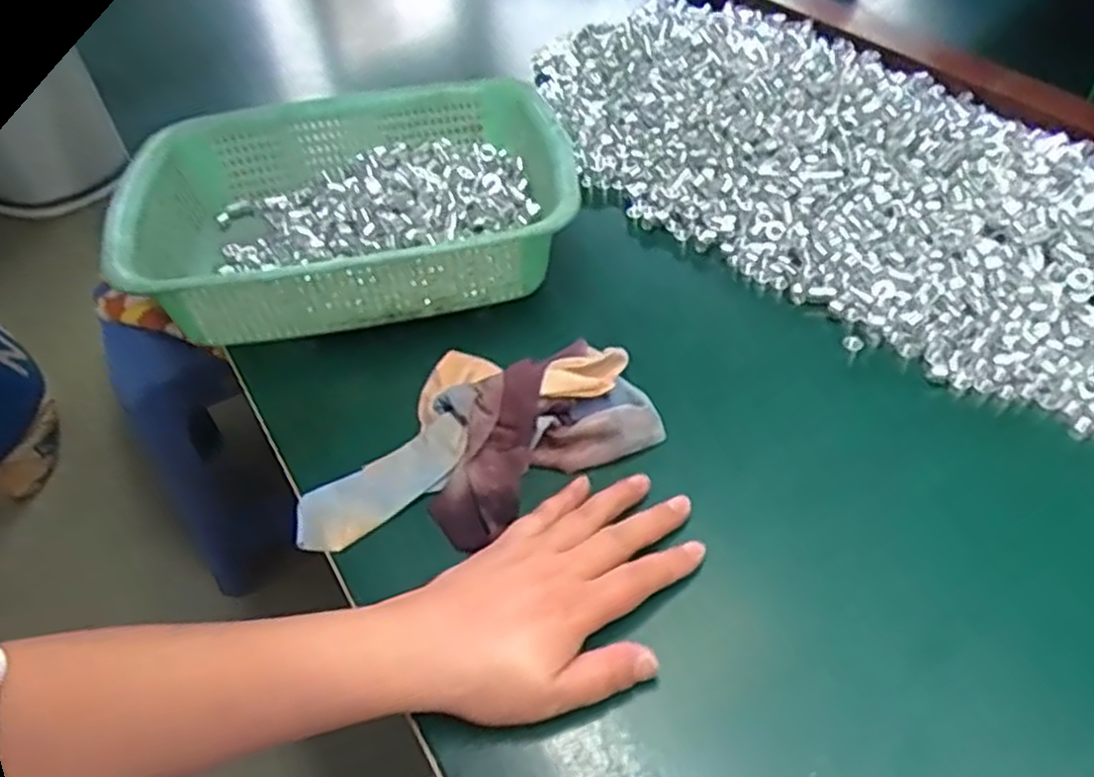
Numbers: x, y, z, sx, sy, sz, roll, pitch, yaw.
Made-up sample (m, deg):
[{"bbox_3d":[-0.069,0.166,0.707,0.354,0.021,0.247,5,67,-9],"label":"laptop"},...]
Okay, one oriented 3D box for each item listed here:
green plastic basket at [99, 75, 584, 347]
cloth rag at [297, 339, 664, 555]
[{"bbox_3d":[-0.137,-0.132,0.564,0.286,0.087,0.239,-13,49,-5],"label":"green plastic basket"},{"bbox_3d":[-0.047,0.021,0.449,0.207,0.032,0.125,-28,52,-17],"label":"cloth rag"}]

